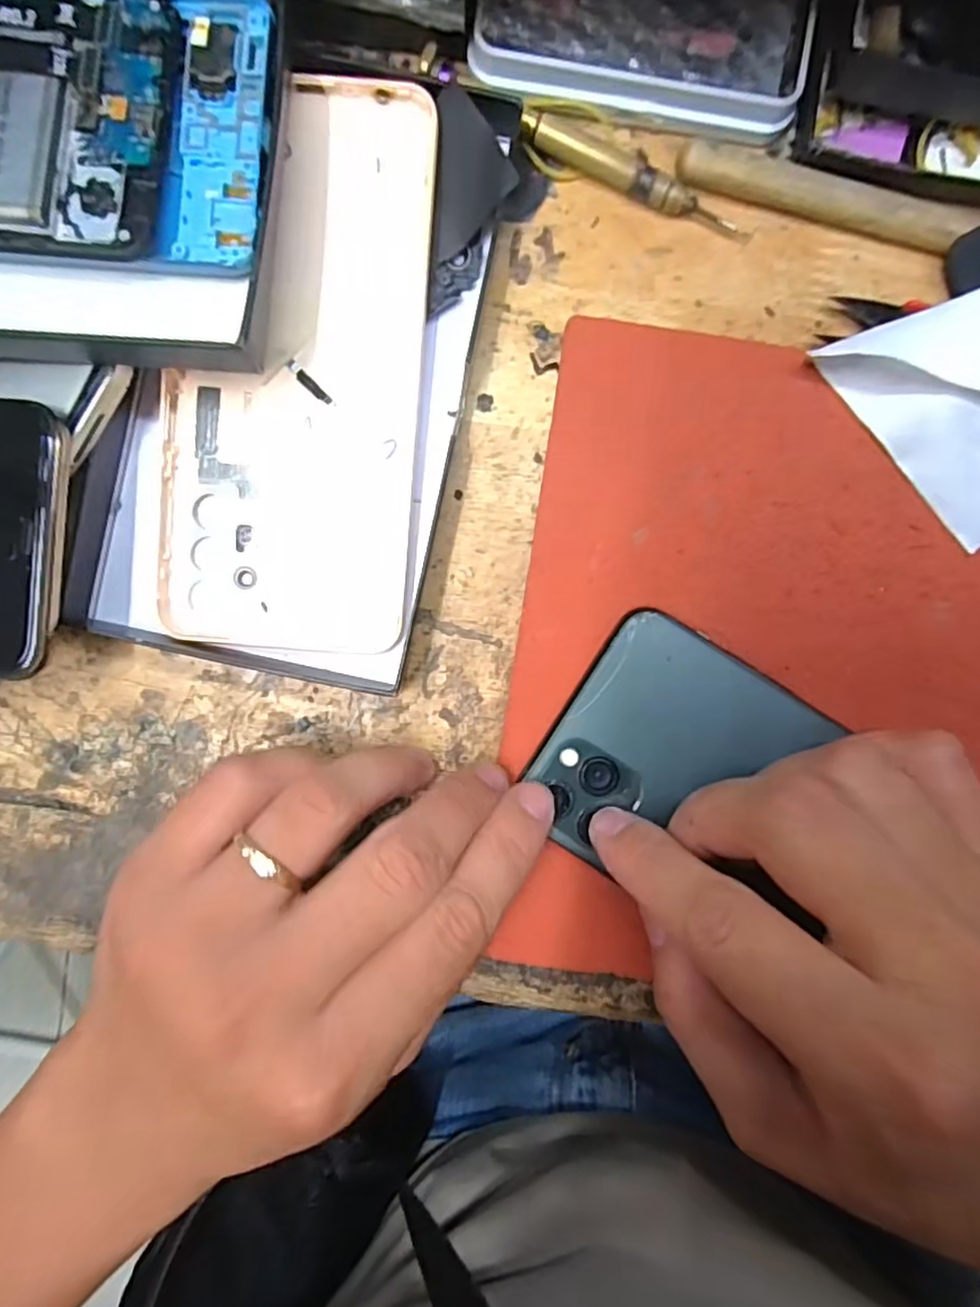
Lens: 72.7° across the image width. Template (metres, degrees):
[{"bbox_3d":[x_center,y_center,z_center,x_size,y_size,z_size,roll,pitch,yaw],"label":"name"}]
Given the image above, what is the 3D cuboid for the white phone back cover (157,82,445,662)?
[{"bbox_3d":[-0.057,-0.082,0.199,0.073,0.007,0.160,5,94,0],"label":"white phone back cover"}]

